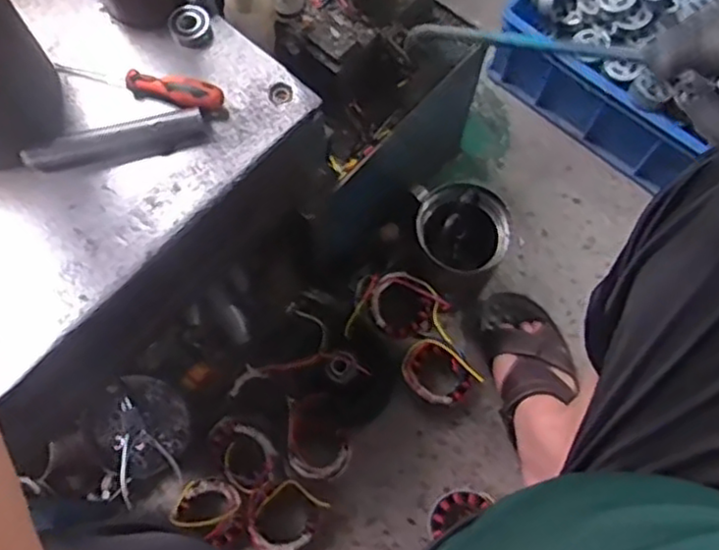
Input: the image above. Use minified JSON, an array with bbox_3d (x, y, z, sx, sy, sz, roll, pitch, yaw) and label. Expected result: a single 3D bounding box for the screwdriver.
[{"bbox_3d":[-0.182,-0.164,0.564,0.146,0.026,0.026,21,72,8],"label":"screwdriver"}]

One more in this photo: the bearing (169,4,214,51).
[{"bbox_3d":[-0.144,-0.212,0.584,0.035,0.019,0.040,-19,72,-7],"label":"bearing"}]

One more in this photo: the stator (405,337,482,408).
[{"bbox_3d":[0.107,0.132,0.919,0.089,0.050,0.093,0,70,0],"label":"stator"}]

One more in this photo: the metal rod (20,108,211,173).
[{"bbox_3d":[-0.192,-0.105,0.543,0.140,0.019,0.027,-11,71,-4],"label":"metal rod"}]

